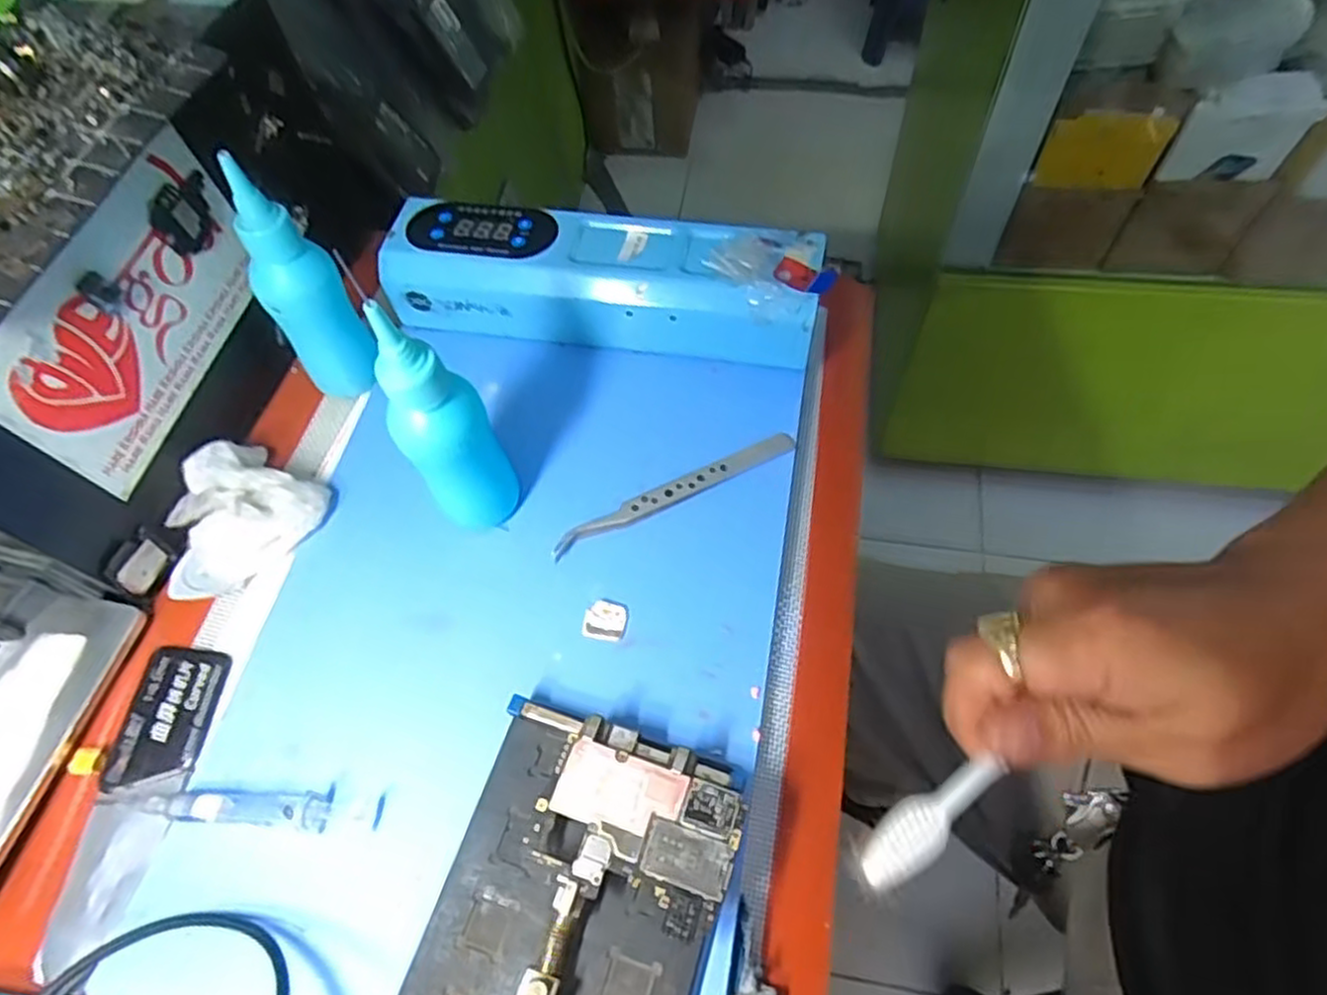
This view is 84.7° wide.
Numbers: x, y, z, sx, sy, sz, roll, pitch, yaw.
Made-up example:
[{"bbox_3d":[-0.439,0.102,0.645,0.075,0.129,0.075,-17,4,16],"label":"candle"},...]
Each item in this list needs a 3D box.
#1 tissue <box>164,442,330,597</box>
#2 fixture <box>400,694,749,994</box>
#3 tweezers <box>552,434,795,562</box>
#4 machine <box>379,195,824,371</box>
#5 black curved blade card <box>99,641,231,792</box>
[{"bbox_3d":[-0.188,0.011,0.316,0.060,0.023,0.068,29,67,15],"label":"tissue"},{"bbox_3d":[-0.031,0.138,0.236,0.089,0.020,0.126,14,64,9],"label":"fixture"},{"bbox_3d":[0.005,-0.003,0.321,0.117,0.006,0.013,-24,64,-11],"label":"tweezers"},{"bbox_3d":[-0.031,-0.107,0.353,0.204,0.051,0.048,9,63,6],"label":"machine"},{"bbox_3d":[-0.197,0.086,0.291,0.035,0.004,0.056,3,62,3],"label":"black curved blade card"}]

